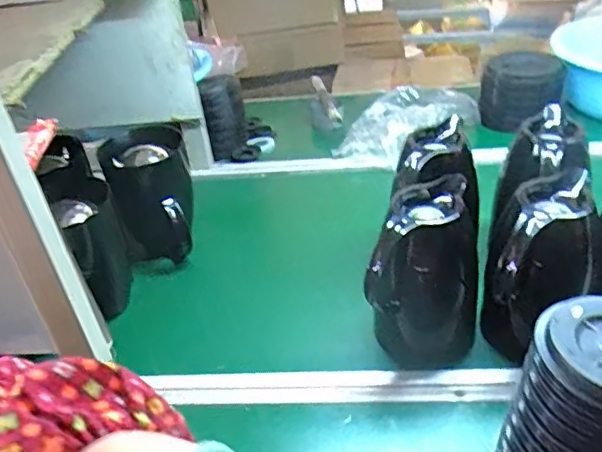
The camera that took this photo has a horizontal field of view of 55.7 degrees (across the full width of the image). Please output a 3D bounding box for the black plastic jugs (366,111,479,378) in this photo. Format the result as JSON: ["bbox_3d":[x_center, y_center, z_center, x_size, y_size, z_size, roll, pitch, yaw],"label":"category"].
[{"bbox_3d":[0.175,0.019,0.732,0.111,0.193,0.290,6,36,18],"label":"black plastic jugs"}]

